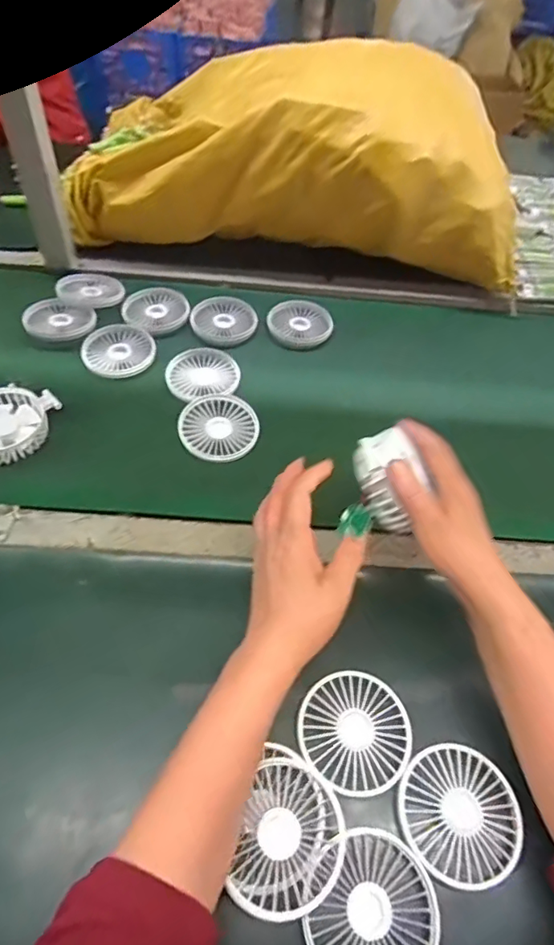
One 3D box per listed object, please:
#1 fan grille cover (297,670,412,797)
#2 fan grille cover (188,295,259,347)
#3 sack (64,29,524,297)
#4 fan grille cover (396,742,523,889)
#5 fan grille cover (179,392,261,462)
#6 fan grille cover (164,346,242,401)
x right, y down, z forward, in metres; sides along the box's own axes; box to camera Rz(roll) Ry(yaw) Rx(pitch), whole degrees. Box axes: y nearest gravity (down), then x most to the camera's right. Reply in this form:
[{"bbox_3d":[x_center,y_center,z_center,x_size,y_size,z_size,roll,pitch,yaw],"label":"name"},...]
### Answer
[{"bbox_3d":[0.061,0.200,0.404,0.086,0.006,0.084,16,52,8],"label":"fan grille cover"},{"bbox_3d":[-0.073,-0.207,0.708,0.087,0.019,0.087,-25,58,-22],"label":"fan grille cover"},{"bbox_3d":[0.035,-0.483,0.766,0.624,0.211,0.329,6,52,0],"label":"sack"},{"bbox_3d":[0.133,0.248,0.377,0.083,0.012,0.085,-21,56,-19],"label":"fan grille cover"},{"bbox_3d":[-0.066,-0.052,0.585,0.088,0.014,0.088,-33,61,-26],"label":"fan grille cover"},{"bbox_3d":[-0.090,-0.121,0.631,0.087,0.008,0.083,-12,54,-13],"label":"fan grille cover"}]

